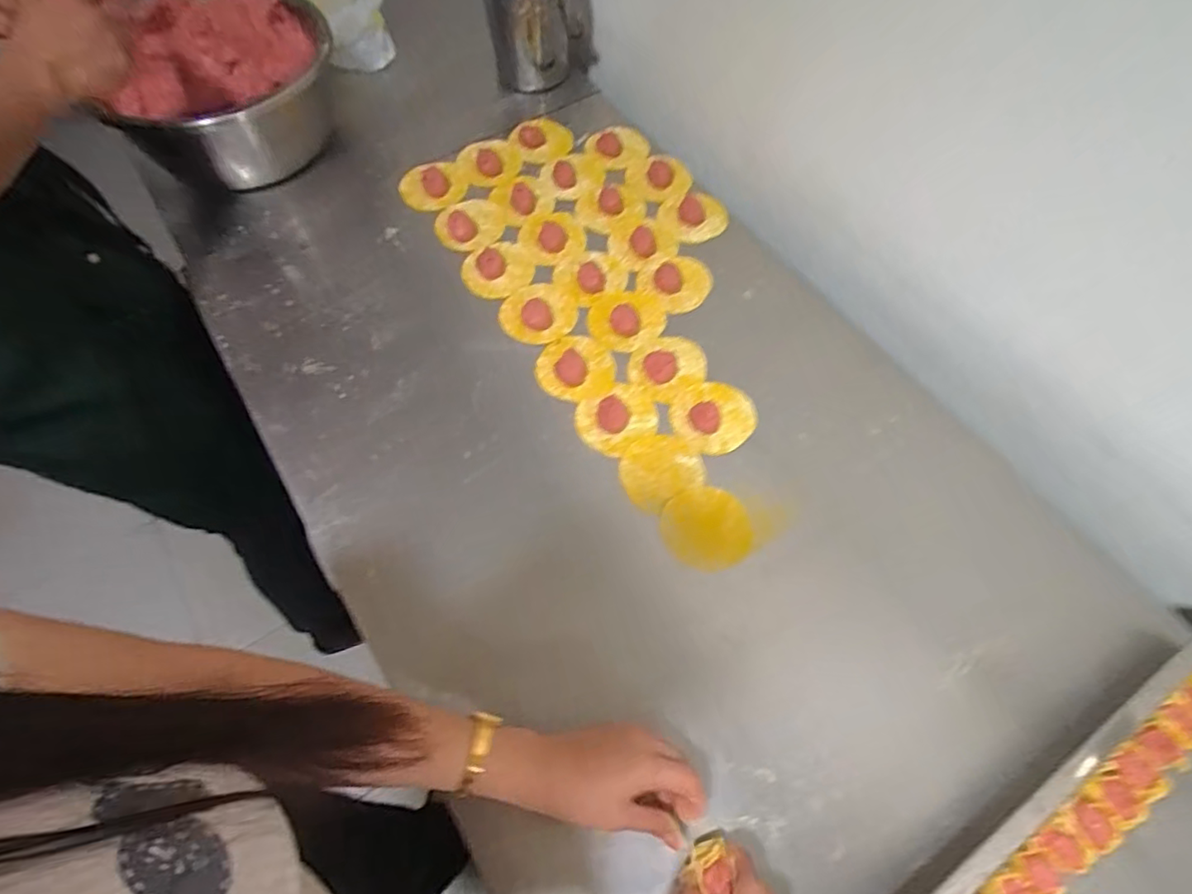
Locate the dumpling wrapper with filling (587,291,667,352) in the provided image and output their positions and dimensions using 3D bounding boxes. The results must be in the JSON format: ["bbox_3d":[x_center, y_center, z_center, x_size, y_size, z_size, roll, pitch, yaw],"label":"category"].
[{"bbox_3d":[0.036,-0.149,0.677,0.088,0.013,0.078,-25,67,-10],"label":"dumpling wrapper with filling"}]

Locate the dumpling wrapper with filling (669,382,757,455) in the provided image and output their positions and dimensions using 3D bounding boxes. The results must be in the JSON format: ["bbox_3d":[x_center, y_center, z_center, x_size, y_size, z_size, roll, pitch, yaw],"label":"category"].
[{"bbox_3d":[0.122,-0.033,0.619,0.081,0.015,0.081,0,65,1],"label":"dumpling wrapper with filling"}]

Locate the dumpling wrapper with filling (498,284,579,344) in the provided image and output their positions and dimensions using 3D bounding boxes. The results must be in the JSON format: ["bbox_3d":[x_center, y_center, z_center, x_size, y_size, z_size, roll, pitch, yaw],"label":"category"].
[{"bbox_3d":[-0.066,-0.154,0.680,0.085,0.016,0.080,0,65,1],"label":"dumpling wrapper with filling"}]

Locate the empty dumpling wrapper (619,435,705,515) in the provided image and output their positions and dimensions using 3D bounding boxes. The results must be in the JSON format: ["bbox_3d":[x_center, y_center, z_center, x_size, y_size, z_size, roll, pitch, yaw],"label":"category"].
[{"bbox_3d":[0.064,0.024,0.601,0.083,0.008,0.071,-30,68,-13],"label":"empty dumpling wrapper"}]

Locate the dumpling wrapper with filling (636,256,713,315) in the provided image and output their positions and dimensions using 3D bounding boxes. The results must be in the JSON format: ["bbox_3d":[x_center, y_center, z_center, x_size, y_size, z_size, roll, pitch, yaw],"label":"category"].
[{"bbox_3d":[0.097,-0.194,0.709,0.082,0.008,0.076,0,65,1],"label":"dumpling wrapper with filling"}]

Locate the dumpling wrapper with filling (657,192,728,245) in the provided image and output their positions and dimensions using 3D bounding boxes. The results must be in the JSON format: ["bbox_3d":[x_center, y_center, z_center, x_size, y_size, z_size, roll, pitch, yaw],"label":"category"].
[{"bbox_3d":[0.126,-0.291,0.756,0.085,0.009,0.075,-27,67,-12],"label":"dumpling wrapper with filling"}]

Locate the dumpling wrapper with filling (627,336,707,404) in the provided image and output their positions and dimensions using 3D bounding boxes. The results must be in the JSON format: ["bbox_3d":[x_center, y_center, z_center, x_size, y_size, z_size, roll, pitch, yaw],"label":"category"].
[{"bbox_3d":[0.078,-0.091,0.646,0.077,0.017,0.082,0,65,1],"label":"dumpling wrapper with filling"}]

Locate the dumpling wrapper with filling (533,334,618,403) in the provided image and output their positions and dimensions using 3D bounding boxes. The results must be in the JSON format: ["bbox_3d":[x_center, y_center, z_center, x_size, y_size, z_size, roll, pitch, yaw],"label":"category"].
[{"bbox_3d":[-0.020,-0.087,0.653,0.080,0.012,0.084,0,65,1],"label":"dumpling wrapper with filling"}]

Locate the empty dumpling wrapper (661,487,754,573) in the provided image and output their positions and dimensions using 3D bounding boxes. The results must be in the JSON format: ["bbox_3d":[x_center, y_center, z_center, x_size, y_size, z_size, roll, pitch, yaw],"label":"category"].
[{"bbox_3d":[0.104,0.077,0.568,0.081,0.004,0.079,-1,62,2],"label":"empty dumpling wrapper"}]

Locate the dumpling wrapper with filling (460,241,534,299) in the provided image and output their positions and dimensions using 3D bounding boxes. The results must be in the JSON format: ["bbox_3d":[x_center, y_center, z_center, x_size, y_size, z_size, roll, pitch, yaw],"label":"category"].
[{"bbox_3d":[-0.117,-0.215,0.711,0.083,0.019,0.081,-9,65,-3],"label":"dumpling wrapper with filling"}]

